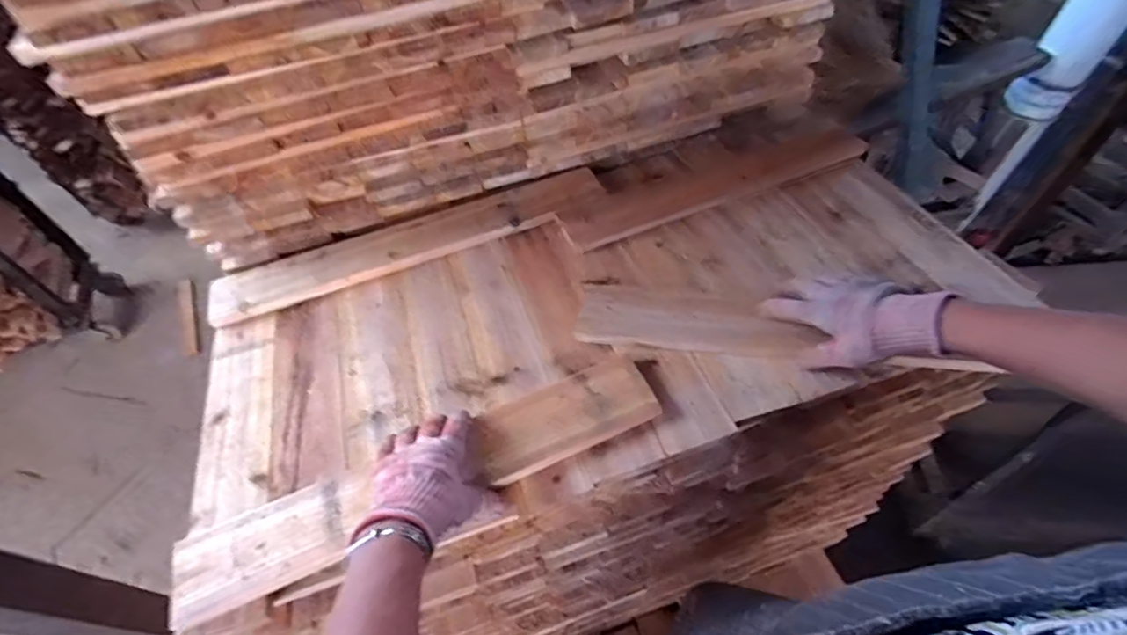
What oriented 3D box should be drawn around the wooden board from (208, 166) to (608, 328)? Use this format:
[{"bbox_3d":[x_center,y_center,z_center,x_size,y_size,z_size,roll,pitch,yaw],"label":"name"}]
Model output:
[{"bbox_3d":[-0.220,-0.121,0.770,0.576,0.019,0.090,-19,53,-9],"label":"wooden board"}]

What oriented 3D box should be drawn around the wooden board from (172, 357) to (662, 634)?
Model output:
[{"bbox_3d":[-0.137,0.164,0.541,0.491,0.019,0.088,-22,54,-11],"label":"wooden board"}]

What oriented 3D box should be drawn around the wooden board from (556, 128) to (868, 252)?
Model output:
[{"bbox_3d":[0.232,-0.216,0.812,0.496,0.016,0.113,-19,53,-9],"label":"wooden board"}]

